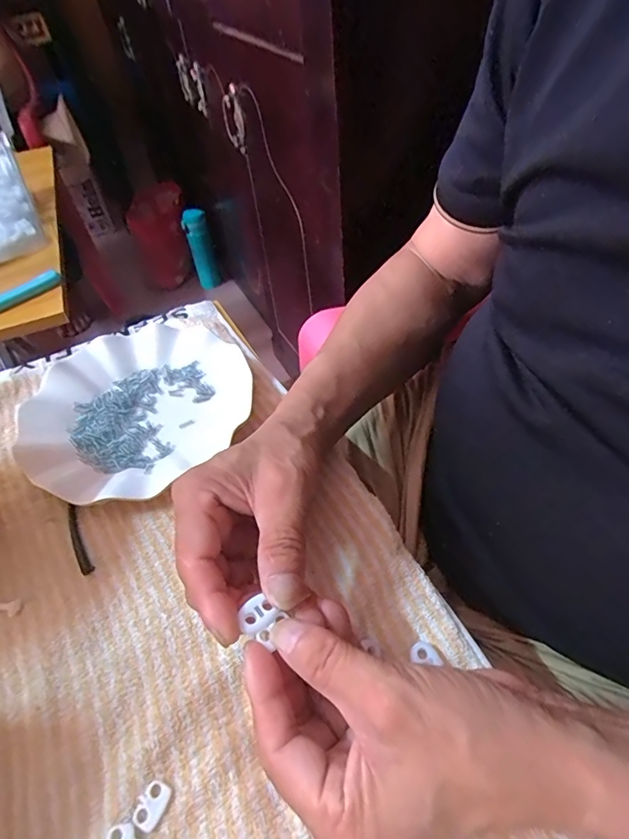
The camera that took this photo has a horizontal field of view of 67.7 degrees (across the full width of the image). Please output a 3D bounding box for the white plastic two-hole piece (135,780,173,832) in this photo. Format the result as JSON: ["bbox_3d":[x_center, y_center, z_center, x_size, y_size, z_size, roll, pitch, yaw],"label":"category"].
[{"bbox_3d":[-0.078,0.184,0.224,0.014,0.004,0.018,20,55,21],"label":"white plastic two-hole piece"}]

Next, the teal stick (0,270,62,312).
[{"bbox_3d":[-0.339,-0.144,0.535,0.100,0.014,0.020,-38,57,-24],"label":"teal stick"}]

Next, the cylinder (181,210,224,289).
[{"bbox_3d":[-0.334,-0.507,1.392,0.064,0.222,0.060,-7,48,0],"label":"cylinder"}]

